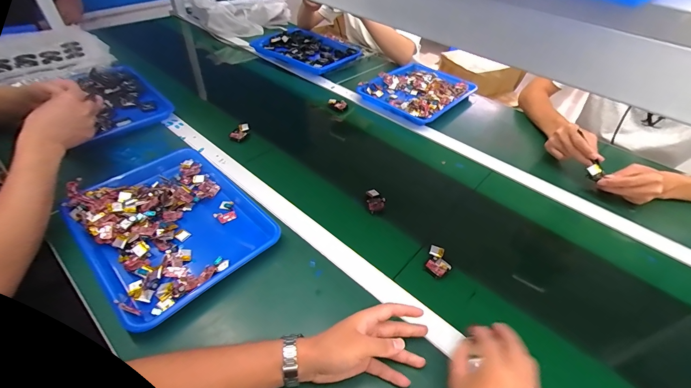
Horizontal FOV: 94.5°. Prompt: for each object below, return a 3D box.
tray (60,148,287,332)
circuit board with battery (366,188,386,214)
[{"bbox_3d":[-0.305,0.048,0.567,0.334,0.047,0.268,34,51,28],"label":"tray"},{"bbox_3d":[0.058,0.013,0.637,0.036,0.019,0.047,-16,47,-19],"label":"circuit board with battery"}]

